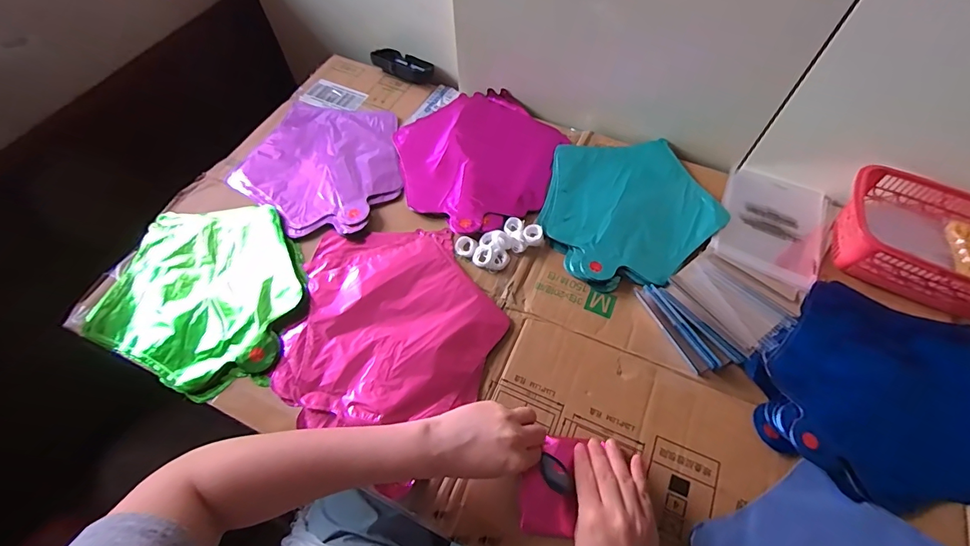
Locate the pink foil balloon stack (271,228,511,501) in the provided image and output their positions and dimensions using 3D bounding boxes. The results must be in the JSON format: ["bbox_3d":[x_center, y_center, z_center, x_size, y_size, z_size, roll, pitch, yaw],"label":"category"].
[{"bbox_3d":[-0.119,0.057,0.513,0.262,0.013,0.255,33,65,17],"label":"pink foil balloon stack"}]

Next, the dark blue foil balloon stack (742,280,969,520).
[{"bbox_3d":[0.424,0.124,0.468,0.242,0.020,0.229,23,62,12],"label":"dark blue foil balloon stack"}]

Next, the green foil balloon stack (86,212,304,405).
[{"bbox_3d":[-0.343,0.020,0.533,0.244,0.035,0.228,12,60,6],"label":"green foil balloon stack"}]

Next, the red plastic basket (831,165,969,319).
[{"bbox_3d":[0.538,-0.036,0.526,0.207,0.066,0.141,25,63,13],"label":"red plastic basket"}]

